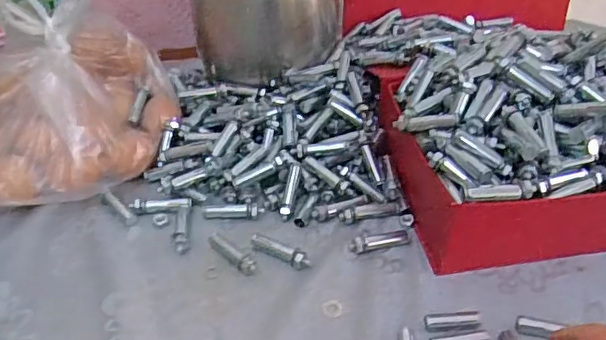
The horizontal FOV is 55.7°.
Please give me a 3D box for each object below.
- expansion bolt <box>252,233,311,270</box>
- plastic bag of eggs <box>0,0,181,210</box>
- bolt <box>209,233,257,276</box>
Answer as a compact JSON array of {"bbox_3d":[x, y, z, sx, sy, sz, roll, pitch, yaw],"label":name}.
[{"bbox_3d":[-0.020,0.065,0.478,0.057,0.012,0.015,23,45,24],"label":"expansion bolt"},{"bbox_3d":[-0.232,-0.069,0.529,0.241,0.154,0.167,-28,48,-29],"label":"plastic bag of eggs"},{"bbox_3d":[-0.058,0.066,0.474,0.017,0.010,0.057,-29,48,-29],"label":"bolt"}]

